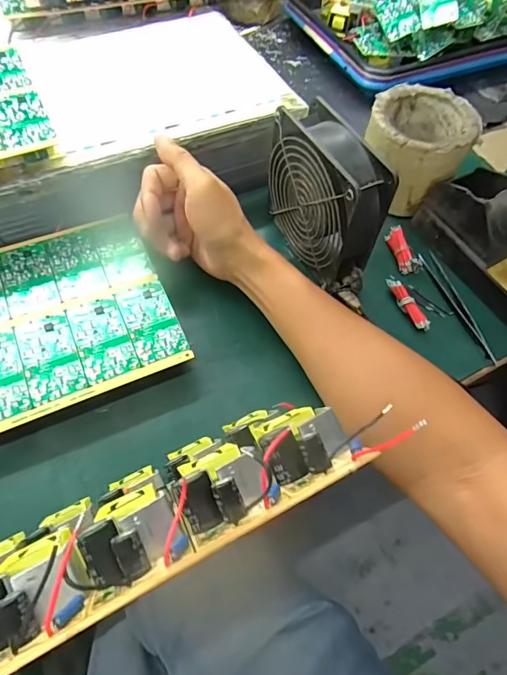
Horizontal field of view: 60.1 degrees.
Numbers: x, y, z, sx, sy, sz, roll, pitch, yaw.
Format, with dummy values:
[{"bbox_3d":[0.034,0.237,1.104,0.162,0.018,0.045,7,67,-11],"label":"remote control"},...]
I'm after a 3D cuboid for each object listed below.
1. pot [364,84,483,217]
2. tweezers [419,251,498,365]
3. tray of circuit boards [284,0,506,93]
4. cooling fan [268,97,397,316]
[{"bbox_3d":[0.163,-0.189,0.448,0.096,0.083,0.096,0,59,-1],"label":"pot"},{"bbox_3d":[0.190,-0.032,0.400,0.017,0.006,0.126,-16,60,-10],"label":"tweezers"},{"bbox_3d":[0.238,-0.454,0.601,0.318,0.095,0.244,-19,61,-13],"label":"tray of circuit boards"},{"bbox_3d":[0.062,-0.116,0.382,0.042,0.119,0.130,-24,62,-15],"label":"cooling fan"}]

